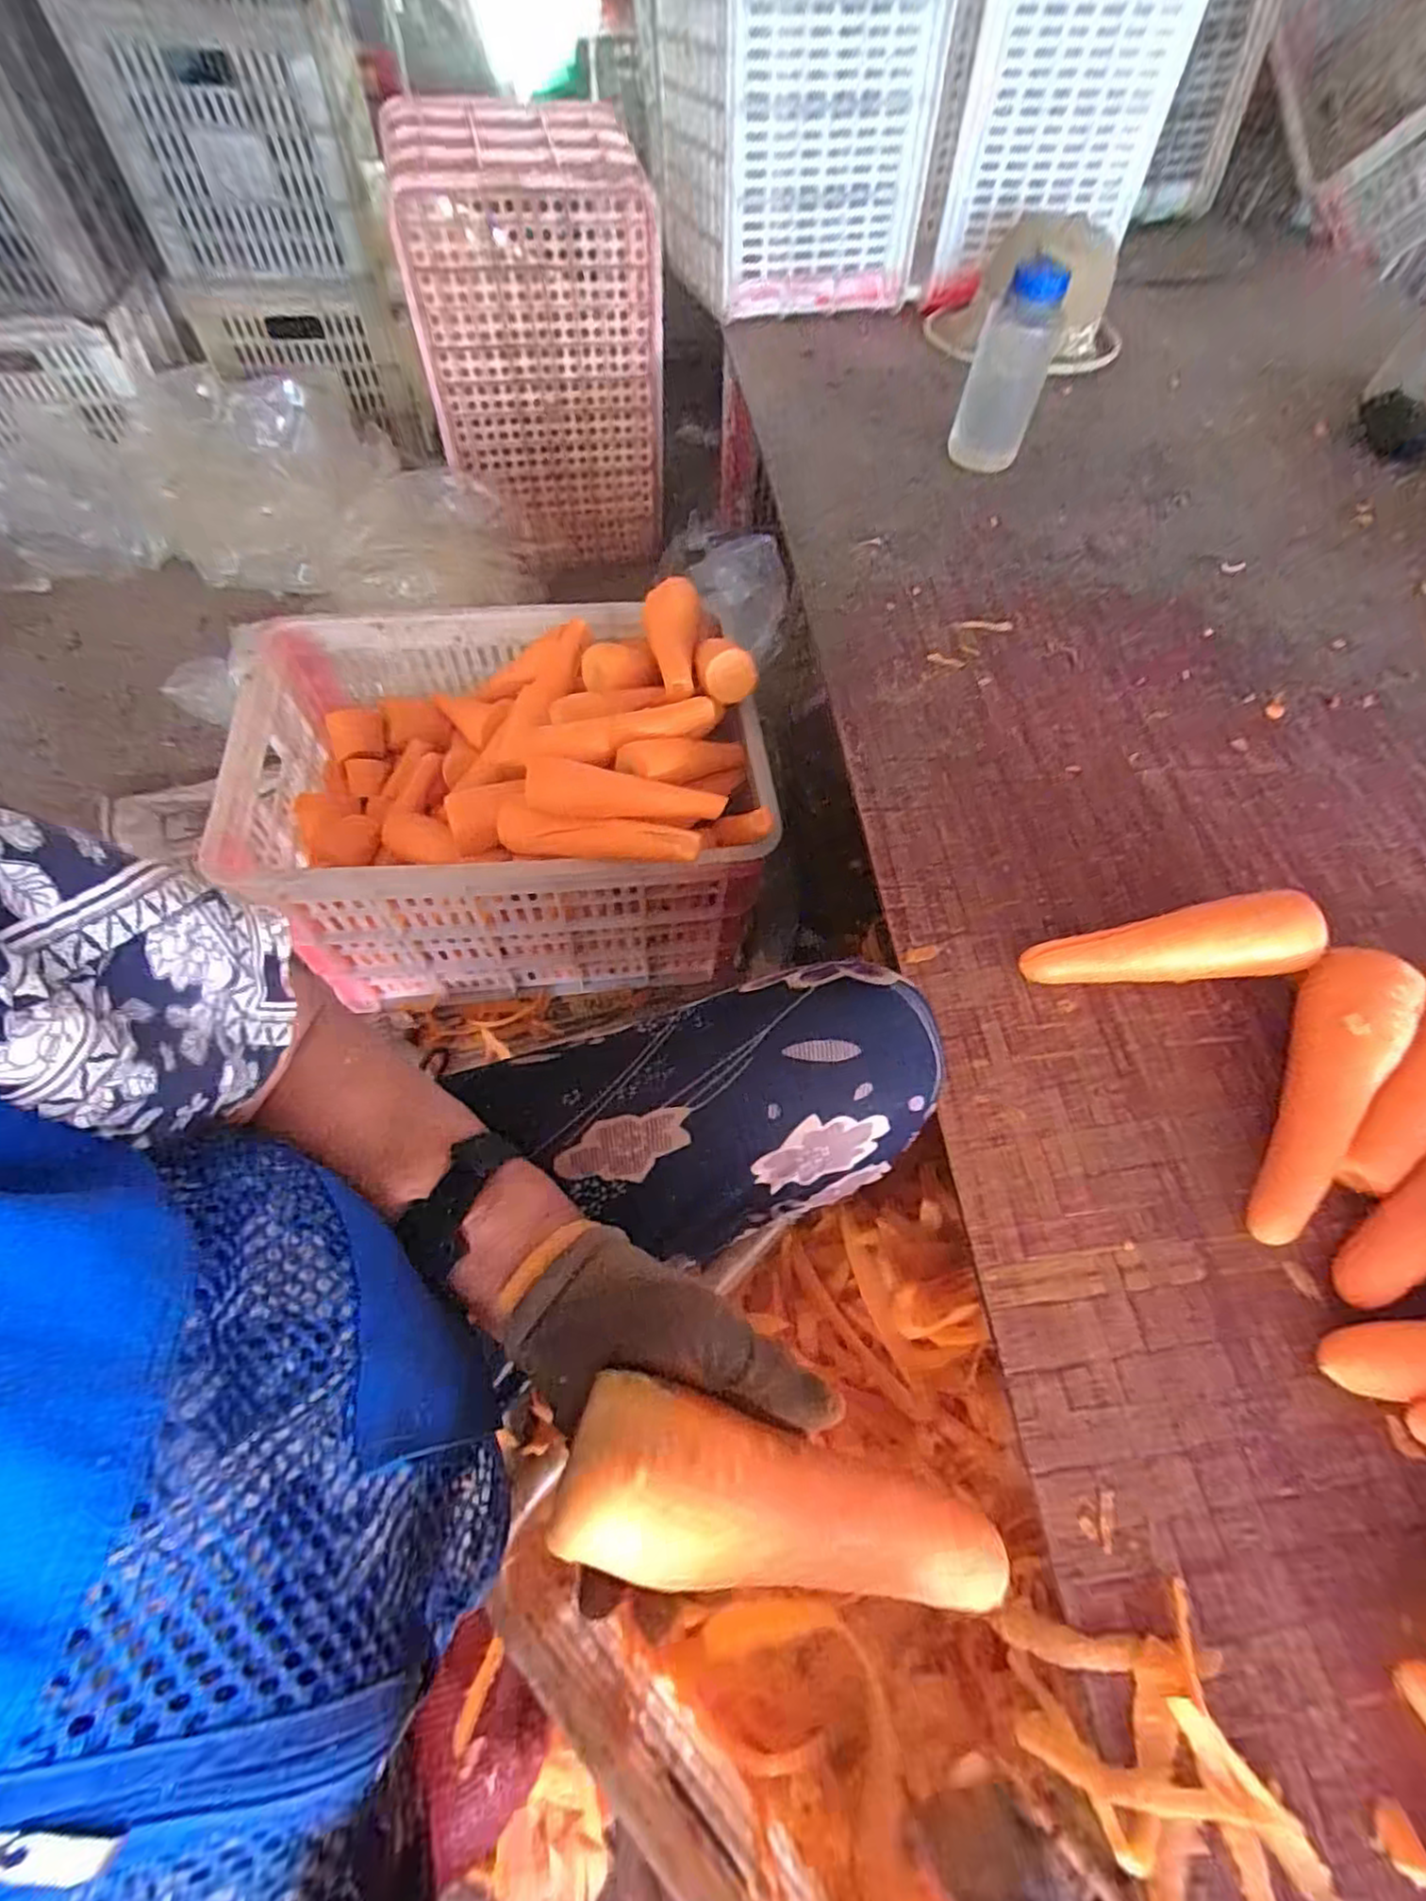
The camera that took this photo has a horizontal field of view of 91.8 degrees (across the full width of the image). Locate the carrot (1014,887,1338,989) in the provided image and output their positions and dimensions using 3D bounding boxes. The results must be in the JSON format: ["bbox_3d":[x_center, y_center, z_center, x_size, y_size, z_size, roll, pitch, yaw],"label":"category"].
[{"bbox_3d":[0.303,-0.009,0.467,0.186,0.056,0.055,0,61,-4],"label":"carrot"}]

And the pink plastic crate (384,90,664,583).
[{"bbox_3d":[-0.277,-0.940,1.122,0.347,0.494,0.346,-12,62,-9],"label":"pink plastic crate"}]

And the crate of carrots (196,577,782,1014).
[{"bbox_3d":[-0.229,-0.174,0.772,0.505,0.312,0.369,-6,61,-6],"label":"crate of carrots"}]

